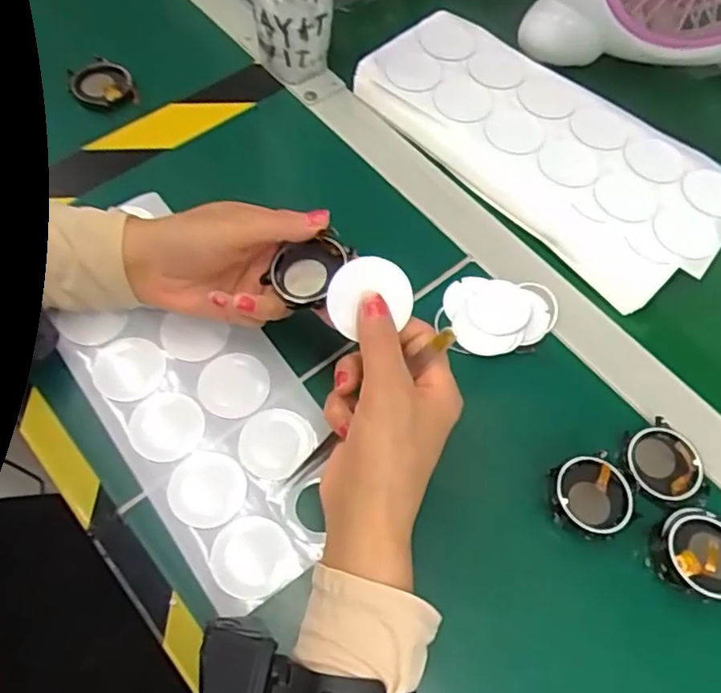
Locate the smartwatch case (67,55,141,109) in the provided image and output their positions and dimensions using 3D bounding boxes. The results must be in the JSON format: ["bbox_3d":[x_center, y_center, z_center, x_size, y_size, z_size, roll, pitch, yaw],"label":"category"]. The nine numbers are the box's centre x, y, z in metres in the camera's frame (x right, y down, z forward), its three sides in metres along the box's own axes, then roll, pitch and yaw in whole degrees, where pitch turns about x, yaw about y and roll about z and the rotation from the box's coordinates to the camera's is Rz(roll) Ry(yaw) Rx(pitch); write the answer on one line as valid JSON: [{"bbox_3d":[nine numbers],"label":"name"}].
[{"bbox_3d":[-0.198,-0.200,0.492,0.044,0.013,0.050,-18,59,-15],"label":"smartwatch case"}]

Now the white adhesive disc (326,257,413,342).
[{"bbox_3d":[0.005,-0.026,0.327,0.044,0.006,0.038,-12,102,-5],"label":"white adhesive disc"}]

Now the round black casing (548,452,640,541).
[{"bbox_3d":[0.133,0.086,0.367,0.051,0.010,0.046,-24,61,-19],"label":"round black casing"}]

